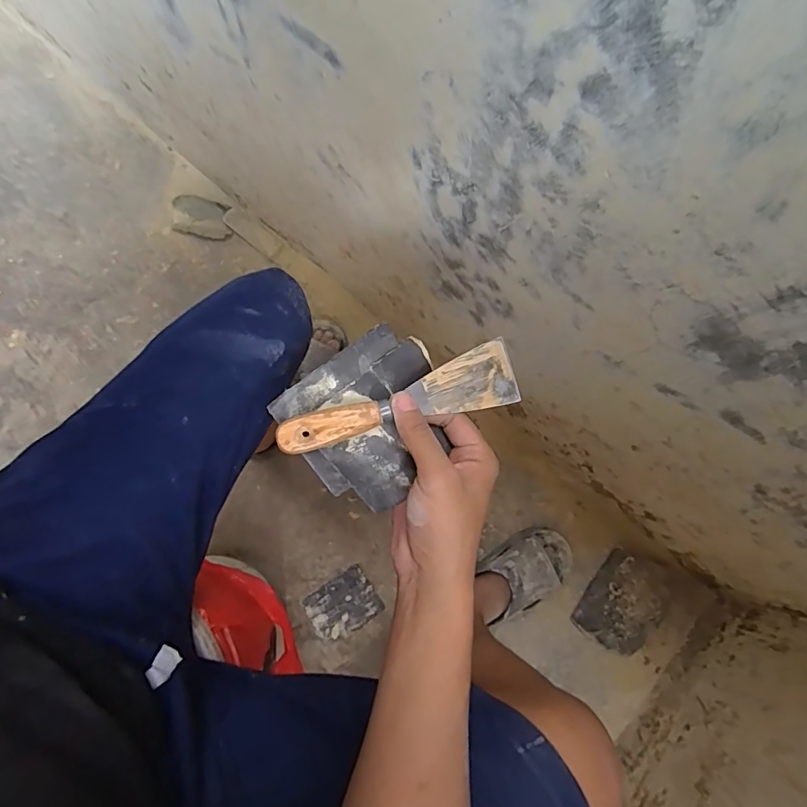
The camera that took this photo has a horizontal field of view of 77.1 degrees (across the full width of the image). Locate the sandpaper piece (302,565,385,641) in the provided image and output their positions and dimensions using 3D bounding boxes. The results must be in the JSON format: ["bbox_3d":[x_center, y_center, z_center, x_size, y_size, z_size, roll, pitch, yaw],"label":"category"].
[{"bbox_3d":[-0.104,0.350,0.877,0.119,0.009,0.092,-33,80,-2],"label":"sandpaper piece"}]

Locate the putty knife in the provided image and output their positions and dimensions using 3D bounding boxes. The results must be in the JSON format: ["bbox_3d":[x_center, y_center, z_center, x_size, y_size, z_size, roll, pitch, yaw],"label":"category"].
[{"bbox_3d":[-0.003,0.002,0.363,0.174,0.014,0.042,-18,78,-7],"label":"putty knife"}]

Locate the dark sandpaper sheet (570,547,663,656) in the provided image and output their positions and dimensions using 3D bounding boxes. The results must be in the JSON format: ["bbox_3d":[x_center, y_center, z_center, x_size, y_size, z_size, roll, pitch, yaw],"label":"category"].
[{"bbox_3d":[0.377,0.345,0.867,0.121,0.008,0.148,36,84,10],"label":"dark sandpaper sheet"}]

